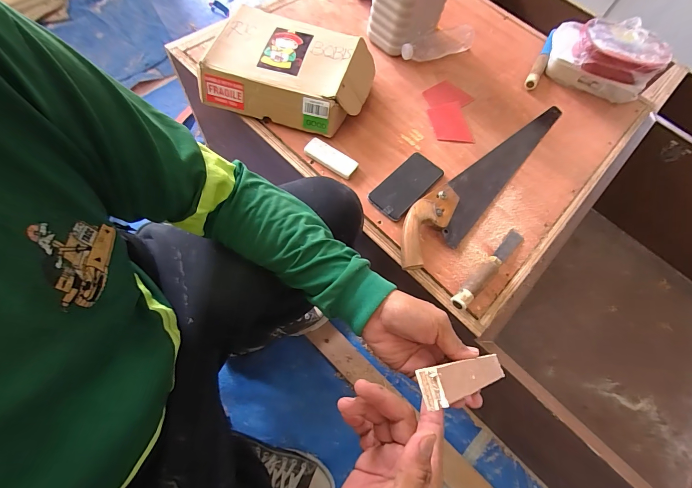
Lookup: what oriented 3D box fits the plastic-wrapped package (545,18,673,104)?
[{"bbox_3d":[0.587,-0.425,0.740,0.235,0.124,0.122,35,68,10],"label":"plastic-wrapped package"}]

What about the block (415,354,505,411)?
[{"bbox_3d":[0.130,0.139,0.337,0.022,0.213,0.029,-24,64,29],"label":"block"}]

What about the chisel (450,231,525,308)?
[{"bbox_3d":[0.247,0.038,0.545,0.203,0.036,0.027,-40,76,-21],"label":"chisel"}]

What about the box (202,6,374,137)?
[{"bbox_3d":[-0.109,-0.350,0.655,0.314,0.094,0.224,14,66,1],"label":"box"}]

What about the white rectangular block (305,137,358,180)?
[{"bbox_3d":[-0.029,-0.165,0.614,0.104,0.019,0.041,31,66,8],"label":"white rectangular block"}]

